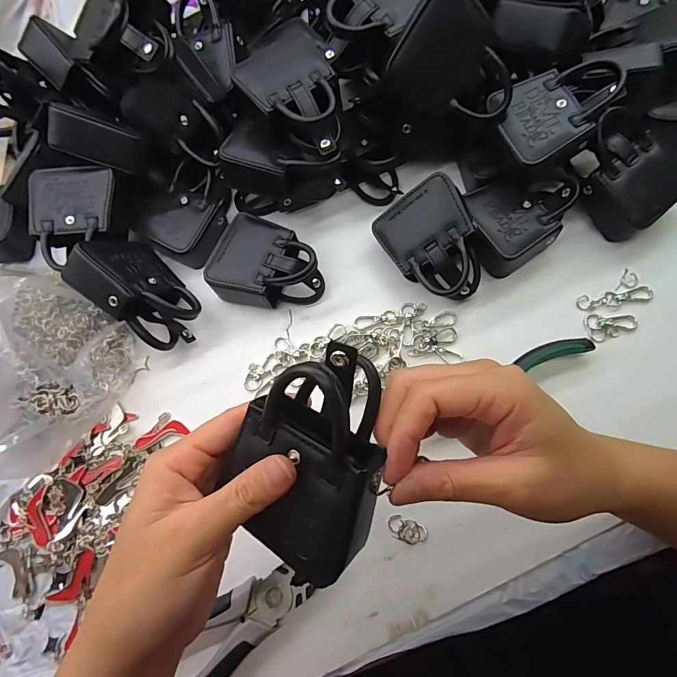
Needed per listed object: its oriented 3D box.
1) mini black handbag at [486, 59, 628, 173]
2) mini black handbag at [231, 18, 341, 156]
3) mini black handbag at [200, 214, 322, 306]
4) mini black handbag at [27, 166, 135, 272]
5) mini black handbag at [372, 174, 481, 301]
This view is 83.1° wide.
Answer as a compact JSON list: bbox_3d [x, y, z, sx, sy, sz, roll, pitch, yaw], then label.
[{"bbox_3d":[0.183,-0.184,0.322,0.100,0.045,0.077,-26,76,7],"label":"mini black handbag"},{"bbox_3d":[-0.039,-0.204,0.315,0.075,0.032,0.114,-23,71,-2],"label":"mini black handbag"},{"bbox_3d":[-0.065,-0.063,0.342,0.098,0.034,0.081,20,73,13],"label":"mini black handbag"},{"bbox_3d":[-0.229,-0.106,0.344,0.084,0.042,0.087,-6,71,4],"label":"mini black handbag"},{"bbox_3d":[0.083,-0.081,0.327,0.077,0.041,0.099,-41,71,24],"label":"mini black handbag"}]

